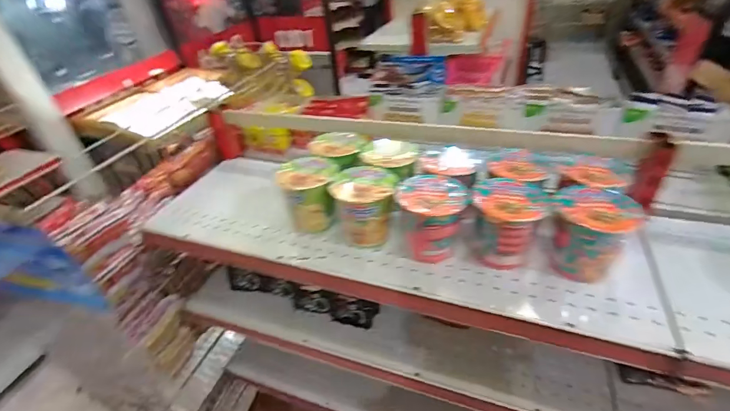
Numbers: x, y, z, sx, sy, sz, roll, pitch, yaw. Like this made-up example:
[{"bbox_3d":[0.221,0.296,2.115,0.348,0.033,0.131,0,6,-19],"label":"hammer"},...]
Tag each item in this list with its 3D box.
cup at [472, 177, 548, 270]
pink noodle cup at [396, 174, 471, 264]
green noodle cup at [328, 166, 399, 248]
[{"bbox_3d":[0.217,0.032,0.561,0.097,0.112,0.095,6,39,16],"label":"cup"},{"bbox_3d":[0.109,0.021,0.595,0.103,0.111,0.109,-4,37,3],"label":"pink noodle cup"},{"bbox_3d":[0.004,0.005,0.625,0.099,0.126,0.107,-2,37,6],"label":"green noodle cup"}]

